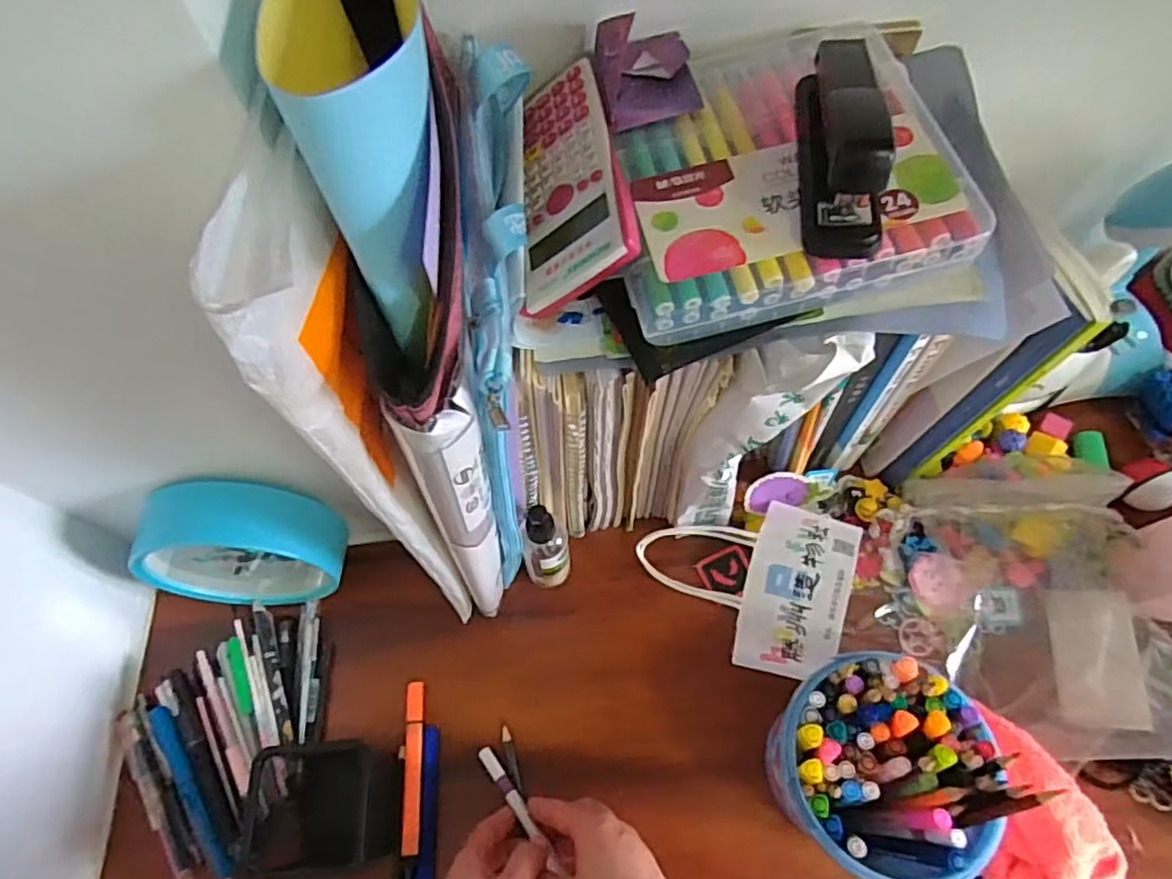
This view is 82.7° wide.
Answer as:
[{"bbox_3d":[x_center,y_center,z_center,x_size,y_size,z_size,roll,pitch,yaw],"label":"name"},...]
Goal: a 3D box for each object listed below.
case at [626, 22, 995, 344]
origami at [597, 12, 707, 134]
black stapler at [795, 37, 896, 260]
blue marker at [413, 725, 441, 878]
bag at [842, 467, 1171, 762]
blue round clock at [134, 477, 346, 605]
[{"bbox_3d":[0.105,-0.160,0.389,0.181,0.040,0.185,-10,63,-3],"label":"case"},{"bbox_3d":[0.036,-0.225,0.392,0.057,0.044,0.069,-8,63,-1],"label":"origami"},{"bbox_3d":[0.136,-0.159,0.345,0.039,0.062,0.114,4,63,5],"label":"black stapler"},{"bbox_3d":[-0.123,0.297,0.512,0.015,0.008,0.140,-2,63,2],"label":"blue marker"},{"bbox_3d":[0.350,0.133,0.542,0.233,0.058,0.234,-4,63,1],"label":"bag"},{"bbox_3d":[-0.265,0.084,0.537,0.131,0.124,0.066,-5,63,0],"label":"blue round clock"}]

